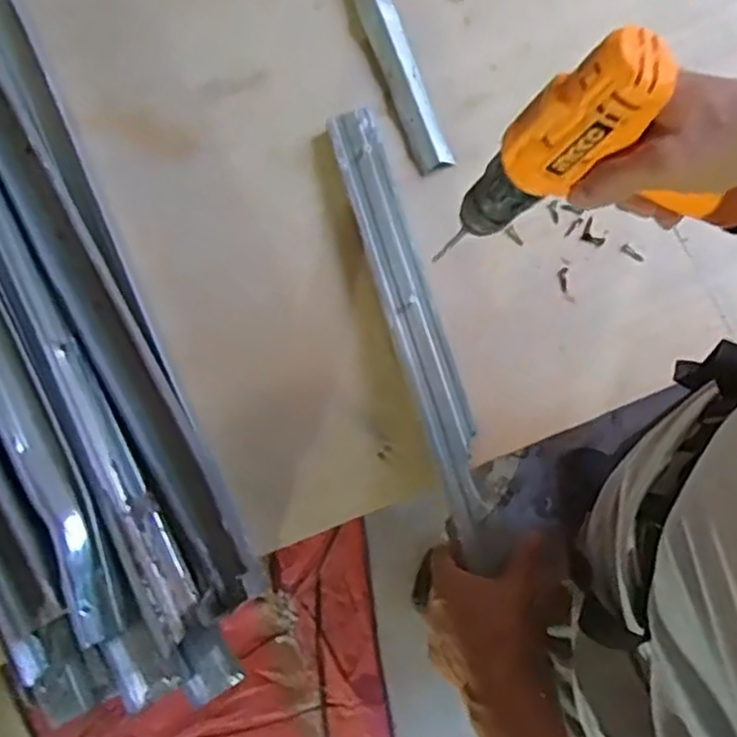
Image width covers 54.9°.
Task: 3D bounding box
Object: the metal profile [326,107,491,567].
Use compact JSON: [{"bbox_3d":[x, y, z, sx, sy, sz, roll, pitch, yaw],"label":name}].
[{"bbox_3d":[0.044,-0.051,0.699,0.051,0.029,0.453,-16,77,-3],"label":"metal profile"}]

